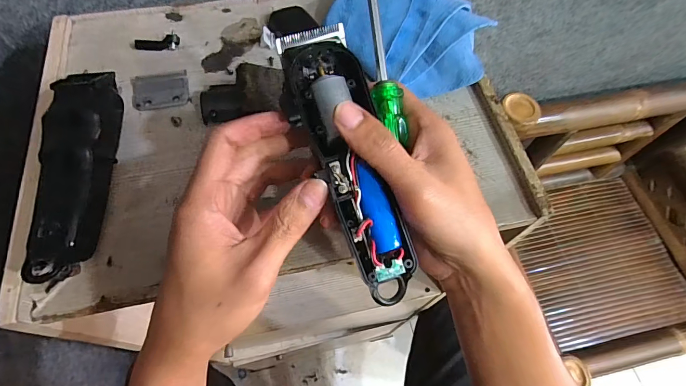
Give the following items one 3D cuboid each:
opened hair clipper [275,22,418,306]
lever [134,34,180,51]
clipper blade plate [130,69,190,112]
[{"bbox_3d":[0.004,-0.017,0.235,0.050,0.024,0.180,-18,87,-13],"label":"opened hair clipper"},{"bbox_3d":[-0.180,-0.145,0.357,0.043,0.012,0.011,-2,62,-5],"label":"lever"},{"bbox_3d":[-0.167,-0.094,0.338,0.049,0.004,0.040,-11,63,-9],"label":"clipper blade plate"}]

